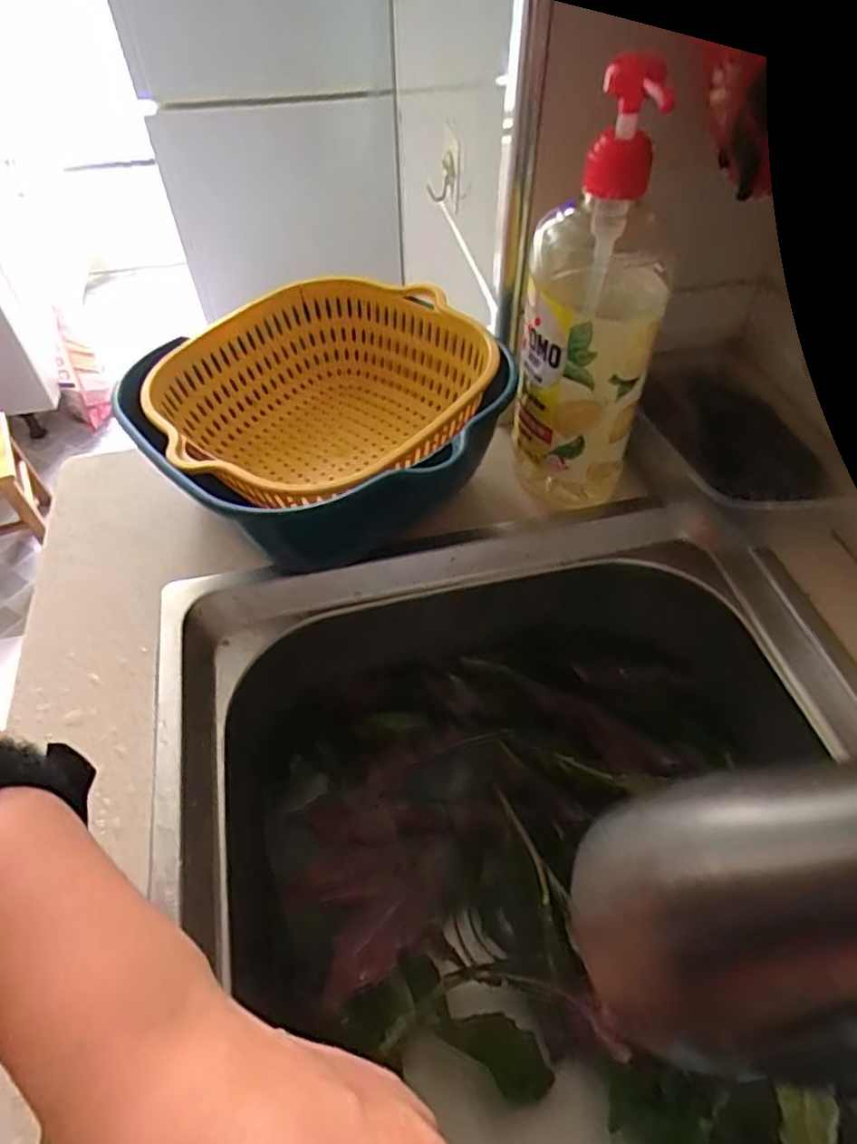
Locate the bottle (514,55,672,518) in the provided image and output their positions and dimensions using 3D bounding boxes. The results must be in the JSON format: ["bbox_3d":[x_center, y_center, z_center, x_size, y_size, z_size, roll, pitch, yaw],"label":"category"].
[{"bbox_3d":[0.103,-0.155,0.423,0.082,0.263,0.065,6,52,6],"label":"bottle"}]

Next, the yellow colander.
[{"bbox_3d":[-0.078,-0.126,0.508,0.236,0.091,0.238,-21,54,-13],"label":"yellow colander"}]

